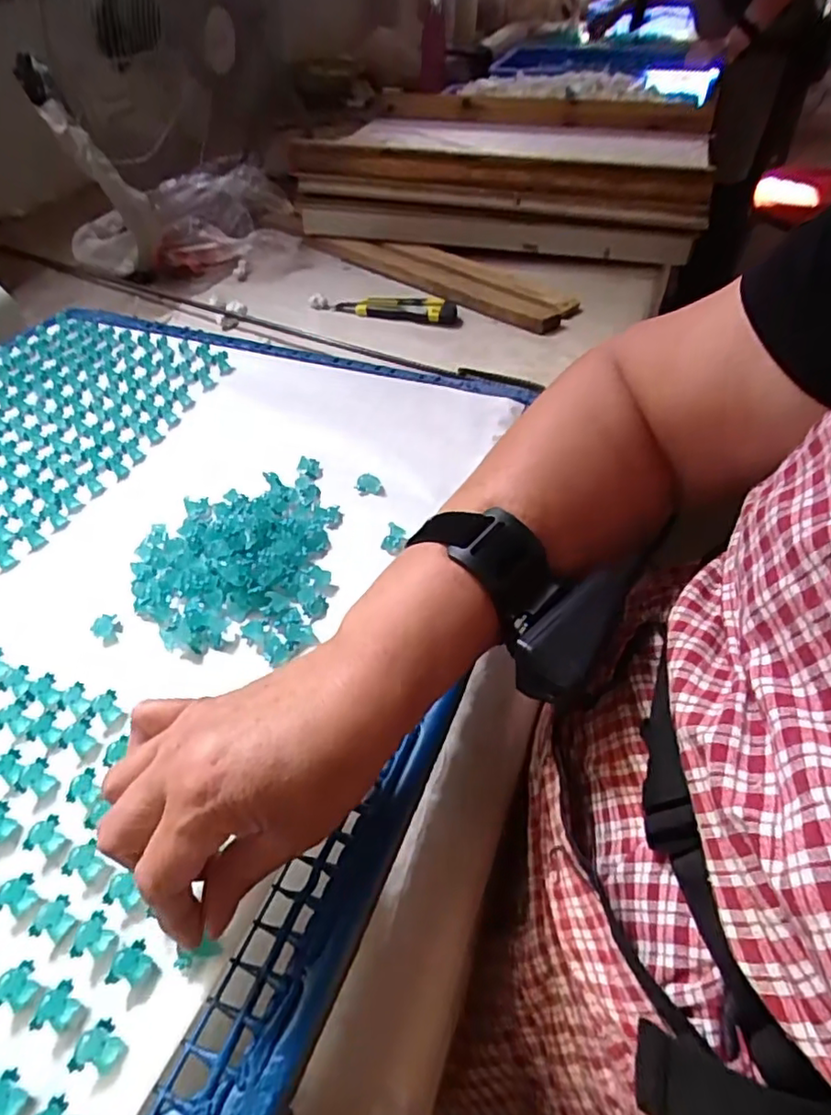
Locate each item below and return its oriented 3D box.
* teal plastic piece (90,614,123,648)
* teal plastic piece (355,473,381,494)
[{"bbox_3d":[-0.204,0.046,0.406,0.017,0.007,0.023,-29,52,-24],"label":"teal plastic piece"},{"bbox_3d":[-0.038,-0.060,0.490,0.020,0.006,0.015,11,48,12],"label":"teal plastic piece"}]

